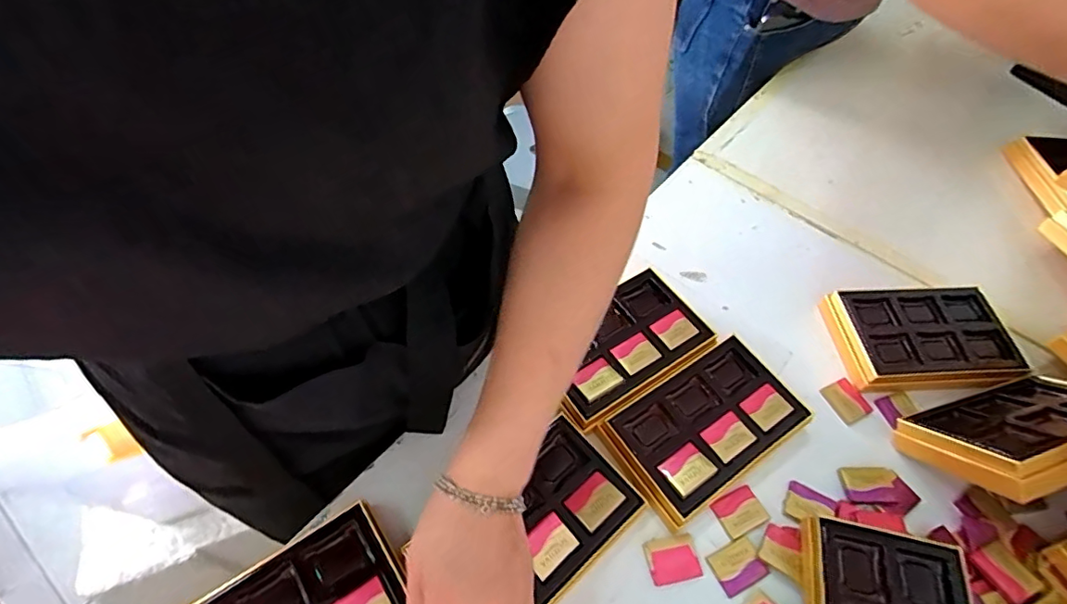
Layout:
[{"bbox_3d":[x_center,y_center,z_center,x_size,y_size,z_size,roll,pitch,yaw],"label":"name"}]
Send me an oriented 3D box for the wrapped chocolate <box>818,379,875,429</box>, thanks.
[{"bbox_3d":[0.305,0.095,0.518,0.031,0.005,0.040,-22,57,-17],"label":"wrapped chocolate"}]

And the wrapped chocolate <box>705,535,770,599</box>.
[{"bbox_3d":[0.161,0.207,0.419,0.040,0.007,0.032,-20,57,-16],"label":"wrapped chocolate"}]

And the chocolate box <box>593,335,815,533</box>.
[{"bbox_3d":[0.152,0.111,0.477,0.167,0.033,0.101,-29,59,-21],"label":"chocolate box"}]

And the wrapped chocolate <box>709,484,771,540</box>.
[{"bbox_3d":[0.173,0.176,0.447,0.042,0.007,0.032,-20,57,-16],"label":"wrapped chocolate"}]

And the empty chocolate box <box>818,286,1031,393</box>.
[{"bbox_3d":[0.396,0.035,0.543,0.172,0.030,0.110,-4,54,-5],"label":"empty chocolate box"}]

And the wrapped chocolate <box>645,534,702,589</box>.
[{"bbox_3d":[0.111,0.205,0.424,0.040,0.006,0.032,-9,54,-9],"label":"wrapped chocolate"}]

